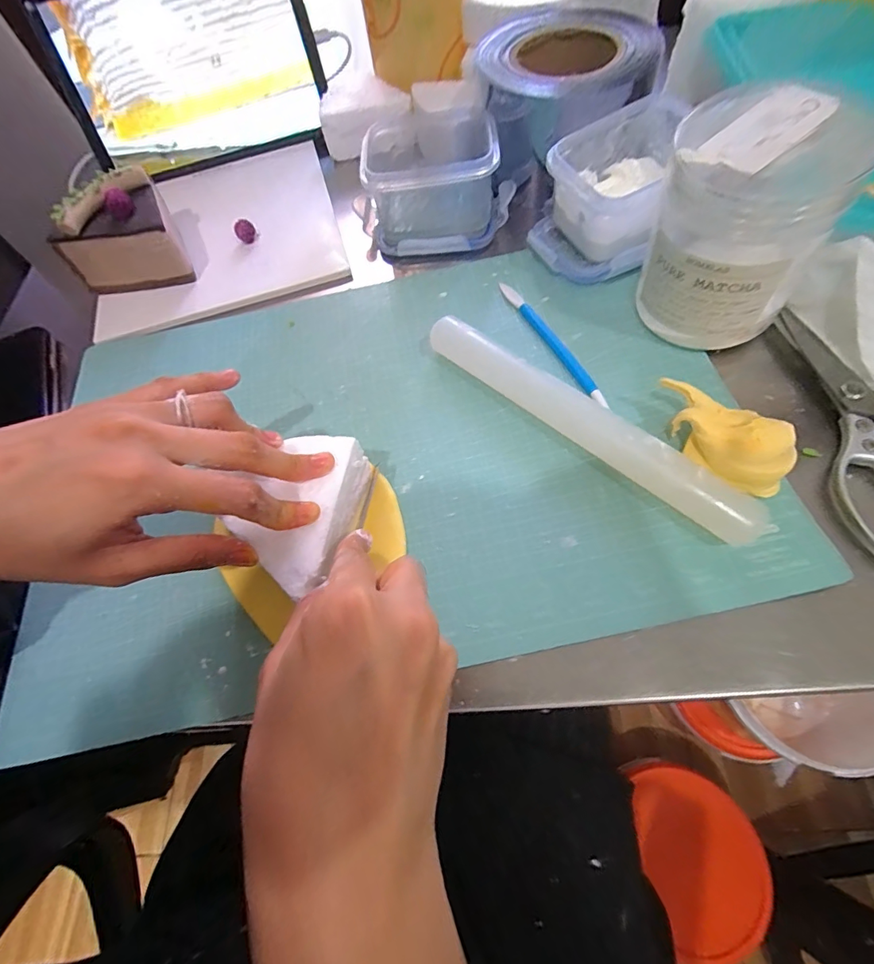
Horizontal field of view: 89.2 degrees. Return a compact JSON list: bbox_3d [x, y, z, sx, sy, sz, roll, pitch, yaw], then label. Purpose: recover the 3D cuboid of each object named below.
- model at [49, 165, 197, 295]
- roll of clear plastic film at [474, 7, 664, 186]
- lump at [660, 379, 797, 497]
[{"bbox_3d":[-0.259,-0.196,0.364,0.091,0.068,0.072,-29,64,-8],"label":"model"},{"bbox_3d":[0.106,-0.322,0.372,0.127,0.077,0.123,-3,63,5],"label":"roll of clear plastic film"},{"bbox_3d":[0.156,-0.026,0.245,0.047,0.045,0.068,-6,63,3],"label":"lump"}]

